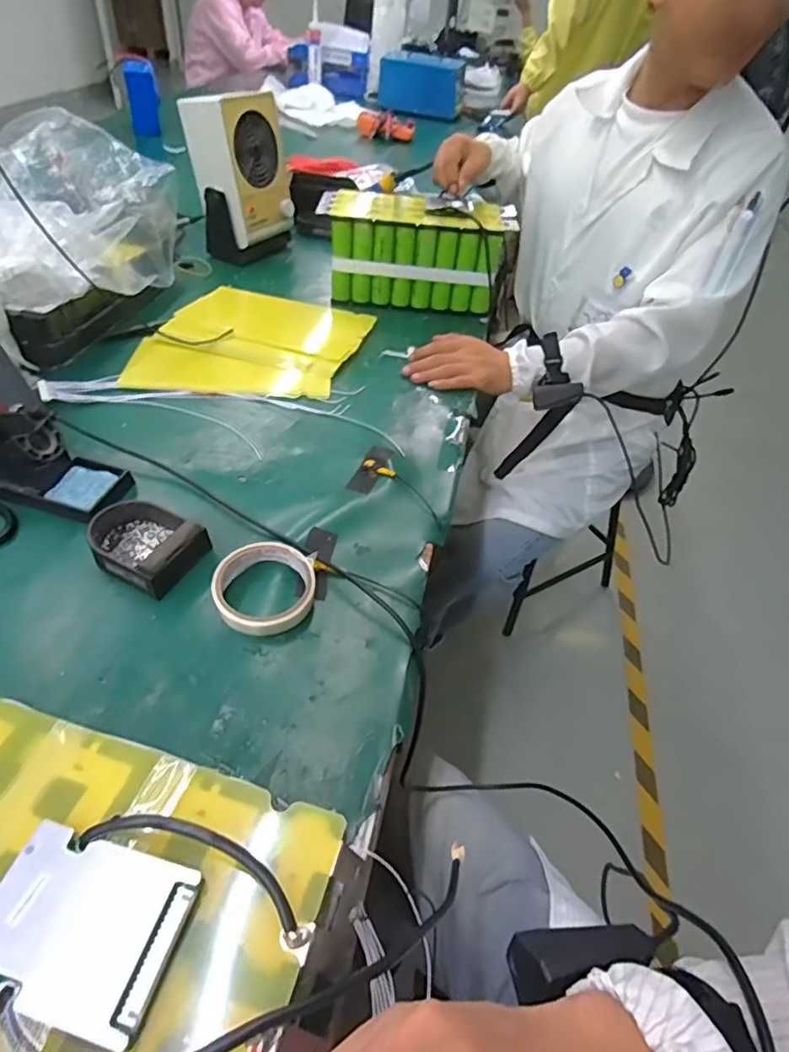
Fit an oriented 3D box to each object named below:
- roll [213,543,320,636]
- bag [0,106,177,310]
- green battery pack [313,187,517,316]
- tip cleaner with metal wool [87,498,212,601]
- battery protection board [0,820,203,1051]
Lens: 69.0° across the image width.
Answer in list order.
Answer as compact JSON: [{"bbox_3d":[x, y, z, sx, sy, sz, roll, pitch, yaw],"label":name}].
[{"bbox_3d":[-0.118,0.057,0.528,0.091,0.031,0.082,2,45,-6],"label":"roll"},{"bbox_3d":[-0.442,-0.416,0.756,0.234,0.164,0.293,-26,54,-29],"label":"bag"},{"bbox_3d":[0.036,-0.466,0.973,0.301,0.152,0.128,6,45,-2],"label":"green battery pack"},{"bbox_3d":[-0.242,0.014,0.551,0.108,0.033,0.081,26,48,17],"label":"tip cleaner with metal wool"},{"bbox_3d":[-0.129,0.164,0.236,0.079,0.005,0.059,15,45,7],"label":"battery protection board"}]

